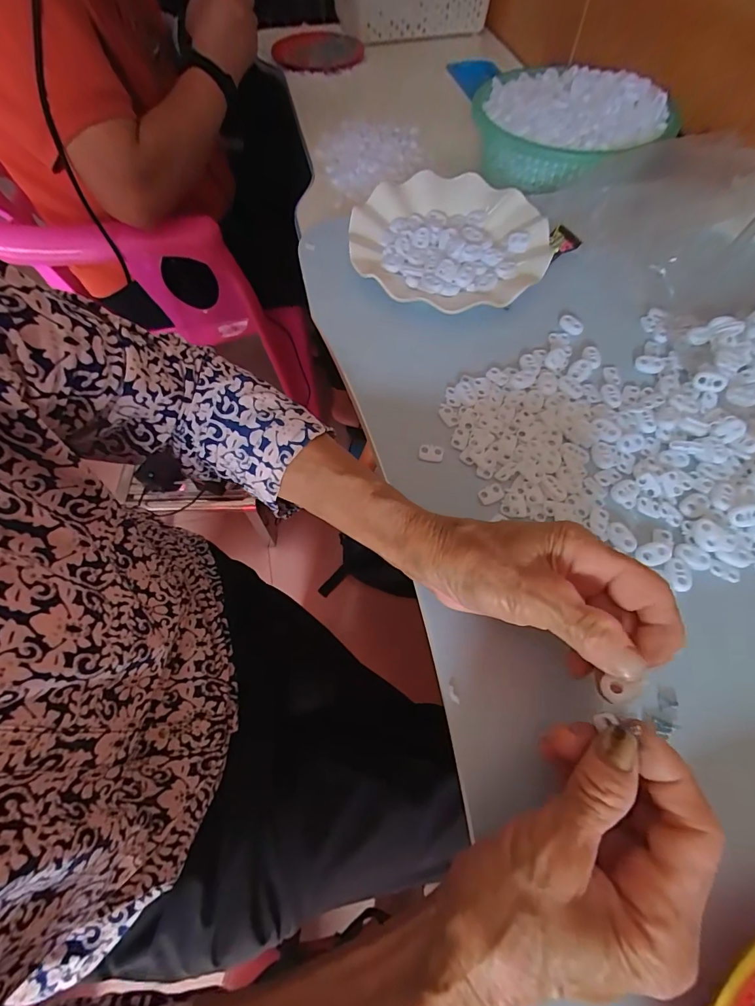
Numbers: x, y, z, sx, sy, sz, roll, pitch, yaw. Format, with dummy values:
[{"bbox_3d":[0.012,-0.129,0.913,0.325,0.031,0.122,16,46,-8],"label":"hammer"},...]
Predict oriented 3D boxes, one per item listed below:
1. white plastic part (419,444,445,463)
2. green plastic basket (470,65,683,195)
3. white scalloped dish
[{"bbox_3d":[0.041,-0.037,0.320,0.018,0.006,0.010,10,64,5],"label":"white plastic part"},{"bbox_3d":[0.227,-0.447,0.508,0.220,0.069,0.183,10,64,5],"label":"green plastic basket"},{"bbox_3d":[0.067,-0.248,0.400,0.178,0.022,0.174,0,63,0],"label":"white scalloped dish"}]

